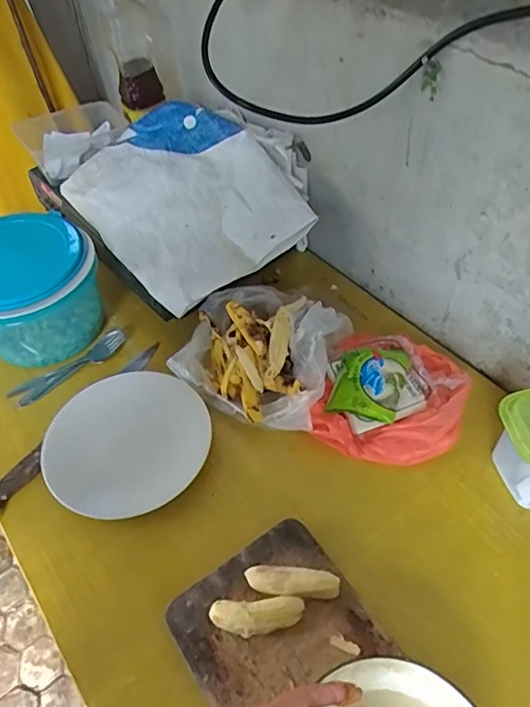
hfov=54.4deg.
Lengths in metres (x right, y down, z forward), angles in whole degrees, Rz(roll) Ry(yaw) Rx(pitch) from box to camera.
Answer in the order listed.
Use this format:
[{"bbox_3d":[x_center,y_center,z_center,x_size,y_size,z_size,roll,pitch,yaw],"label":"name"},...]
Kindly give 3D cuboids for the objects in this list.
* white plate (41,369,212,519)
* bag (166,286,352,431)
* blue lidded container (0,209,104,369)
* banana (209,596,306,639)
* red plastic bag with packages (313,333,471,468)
[{"bbox_3d":[-0.170,0.102,0.631,0.192,0.014,0.193,-4,52,6],"label":"white plate"},{"bbox_3d":[-0.003,-0.012,0.687,0.198,0.094,0.199,17,54,17],"label":"bag"},{"bbox_3d":[-0.331,-0.087,0.734,0.193,0.141,0.167,-23,53,-14],"label":"blue lidded container"},{"bbox_3d":[-0.007,0.252,0.491,0.087,0.026,0.031,-4,51,1],"label":"banana"},{"bbox_3d":[0.163,0.046,0.651,0.170,0.070,0.177,12,53,14],"label":"red plastic bag with packages"}]

